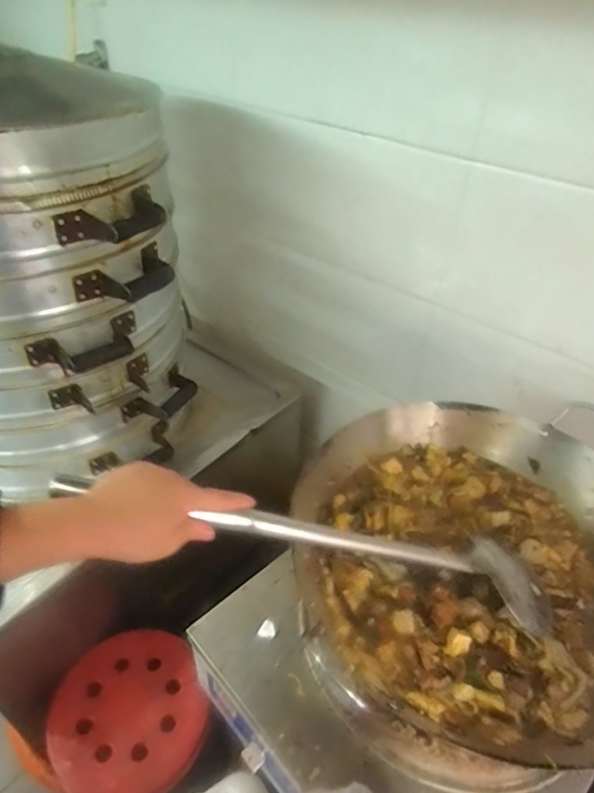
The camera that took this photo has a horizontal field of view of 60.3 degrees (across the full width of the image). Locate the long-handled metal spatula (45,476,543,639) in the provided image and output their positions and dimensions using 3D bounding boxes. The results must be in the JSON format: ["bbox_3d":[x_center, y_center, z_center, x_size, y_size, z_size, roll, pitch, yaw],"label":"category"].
[{"bbox_3d":[0.055,0.167,0.549,0.495,0.038,0.099,17,38,-16],"label":"long-handled metal spatula"}]

